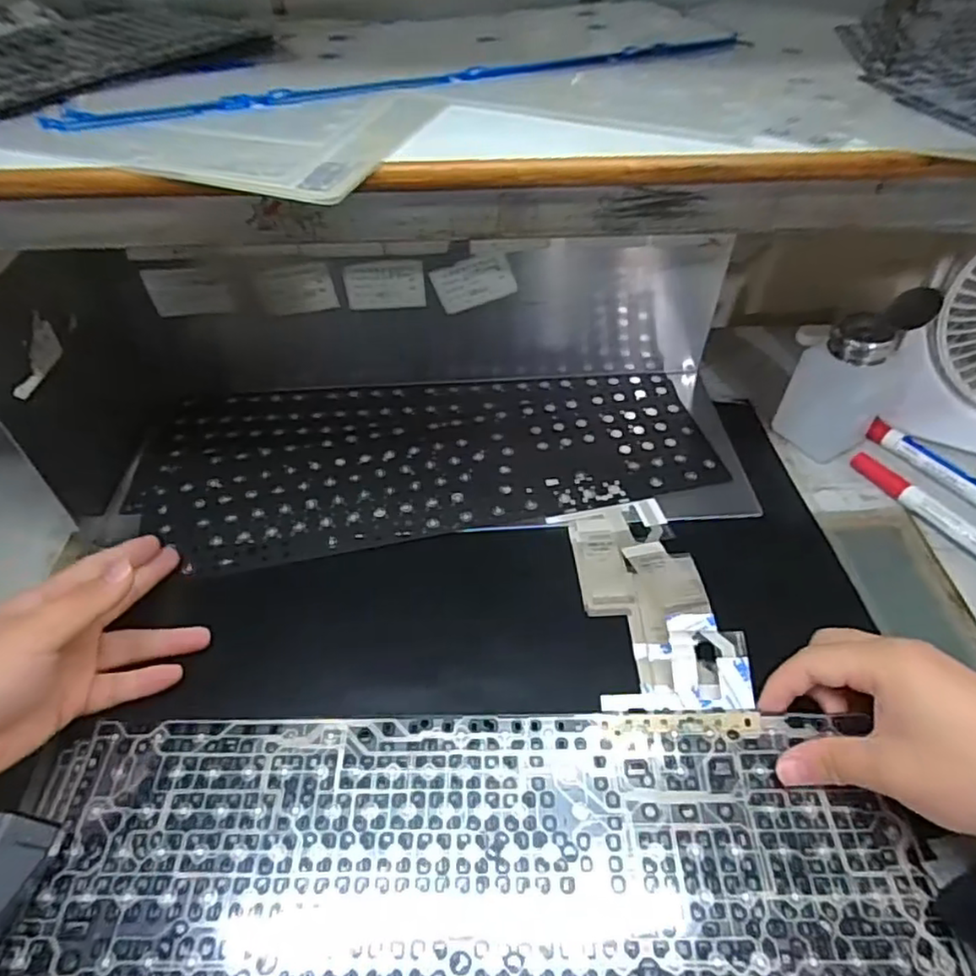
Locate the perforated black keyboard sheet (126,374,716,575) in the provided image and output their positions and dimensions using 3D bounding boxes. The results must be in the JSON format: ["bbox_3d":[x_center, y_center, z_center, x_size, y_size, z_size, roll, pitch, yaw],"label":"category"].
[{"bbox_3d":[-0.046,-0.029,0.512,0.422,0.007,0.175,-7,45,-4],"label":"perforated black keyboard sheet"}]

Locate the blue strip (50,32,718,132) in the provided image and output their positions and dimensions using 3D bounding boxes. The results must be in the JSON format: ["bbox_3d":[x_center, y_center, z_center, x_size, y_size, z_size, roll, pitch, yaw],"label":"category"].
[{"bbox_3d":[-0.031,-0.219,0.348,0.371,0.006,0.027,-15,47,-13],"label":"blue strip"}]

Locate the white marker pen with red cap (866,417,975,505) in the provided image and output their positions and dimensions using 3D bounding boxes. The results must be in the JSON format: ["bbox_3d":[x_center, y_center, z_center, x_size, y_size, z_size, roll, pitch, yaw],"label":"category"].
[{"bbox_3d":[0.334,-0.016,0.482,0.015,0.013,0.110,-25,51,-22],"label":"white marker pen with red cap"}]

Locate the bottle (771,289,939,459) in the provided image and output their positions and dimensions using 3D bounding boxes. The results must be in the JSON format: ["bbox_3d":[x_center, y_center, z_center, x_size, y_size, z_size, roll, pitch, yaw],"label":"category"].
[{"bbox_3d":[0.267,-0.084,0.482,0.068,0.118,0.049,-21,49,-18],"label":"bottle"}]

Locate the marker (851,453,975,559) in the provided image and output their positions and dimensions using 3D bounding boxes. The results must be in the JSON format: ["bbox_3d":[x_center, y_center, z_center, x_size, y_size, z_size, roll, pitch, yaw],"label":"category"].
[{"bbox_3d":[0.314,0.020,0.453,0.014,0.018,0.142,-22,50,-20],"label":"marker"}]

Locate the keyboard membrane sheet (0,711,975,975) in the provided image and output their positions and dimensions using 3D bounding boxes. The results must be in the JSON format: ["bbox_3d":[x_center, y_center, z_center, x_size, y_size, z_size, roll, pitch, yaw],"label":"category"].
[{"bbox_3d":[-0.008,0.176,0.319,0.416,0.006,0.128,-1,47,1],"label":"keyboard membrane sheet"}]

